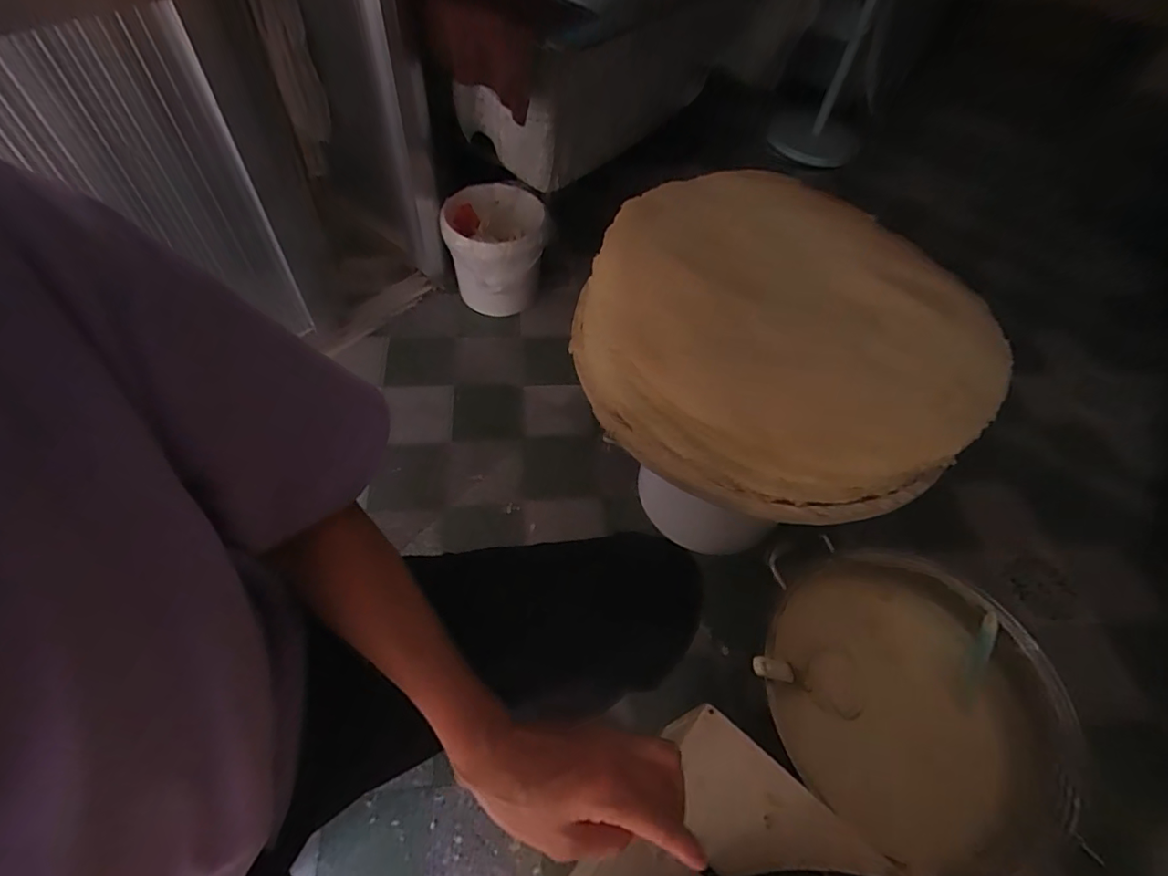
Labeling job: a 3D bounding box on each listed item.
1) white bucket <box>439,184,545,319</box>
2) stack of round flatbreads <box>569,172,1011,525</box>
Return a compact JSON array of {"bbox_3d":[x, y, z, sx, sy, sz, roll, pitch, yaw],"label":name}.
[{"bbox_3d":[-0.199,-0.405,1.247,0.220,0.230,0.235,0,56,-5],"label":"white bucket"},{"bbox_3d":[0.231,-0.135,0.674,0.456,0.146,0.465,-16,59,-16],"label":"stack of round flatbreads"}]

